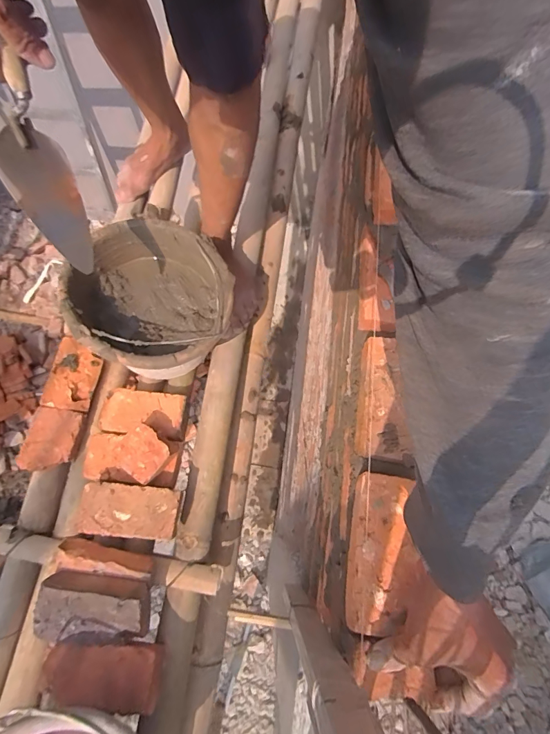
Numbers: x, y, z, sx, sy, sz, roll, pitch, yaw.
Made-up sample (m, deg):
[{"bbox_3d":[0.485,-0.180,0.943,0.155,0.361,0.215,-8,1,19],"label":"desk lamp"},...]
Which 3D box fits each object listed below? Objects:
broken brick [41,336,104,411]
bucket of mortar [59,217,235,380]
[{"bbox_3d":[-0.379,0.023,0.738,0.078,0.048,0.121,21,64,-30],"label":"broken brick"},{"bbox_3d":[-0.209,-0.104,0.705,0.269,0.160,0.253,1,69,-1],"label":"bucket of mortar"}]

